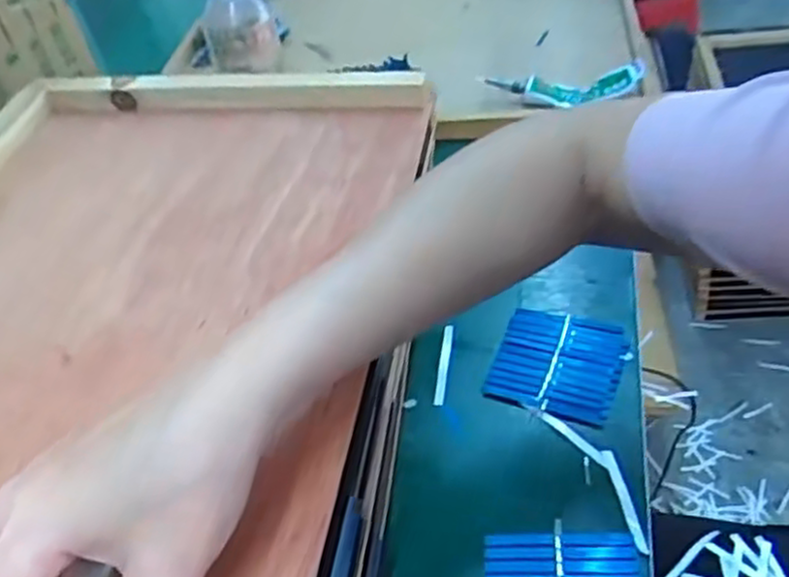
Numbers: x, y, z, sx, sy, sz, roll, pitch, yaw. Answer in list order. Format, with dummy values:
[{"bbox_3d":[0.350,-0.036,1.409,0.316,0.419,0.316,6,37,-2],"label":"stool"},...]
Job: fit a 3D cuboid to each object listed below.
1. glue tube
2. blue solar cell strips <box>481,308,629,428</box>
[{"bbox_3d":[0.146,-0.185,0.666,0.138,0.030,0.023,-2,44,10],"label":"glue tube"},{"bbox_3d":[0.102,0.045,0.470,0.075,0.007,0.078,13,49,23],"label":"blue solar cell strips"}]

